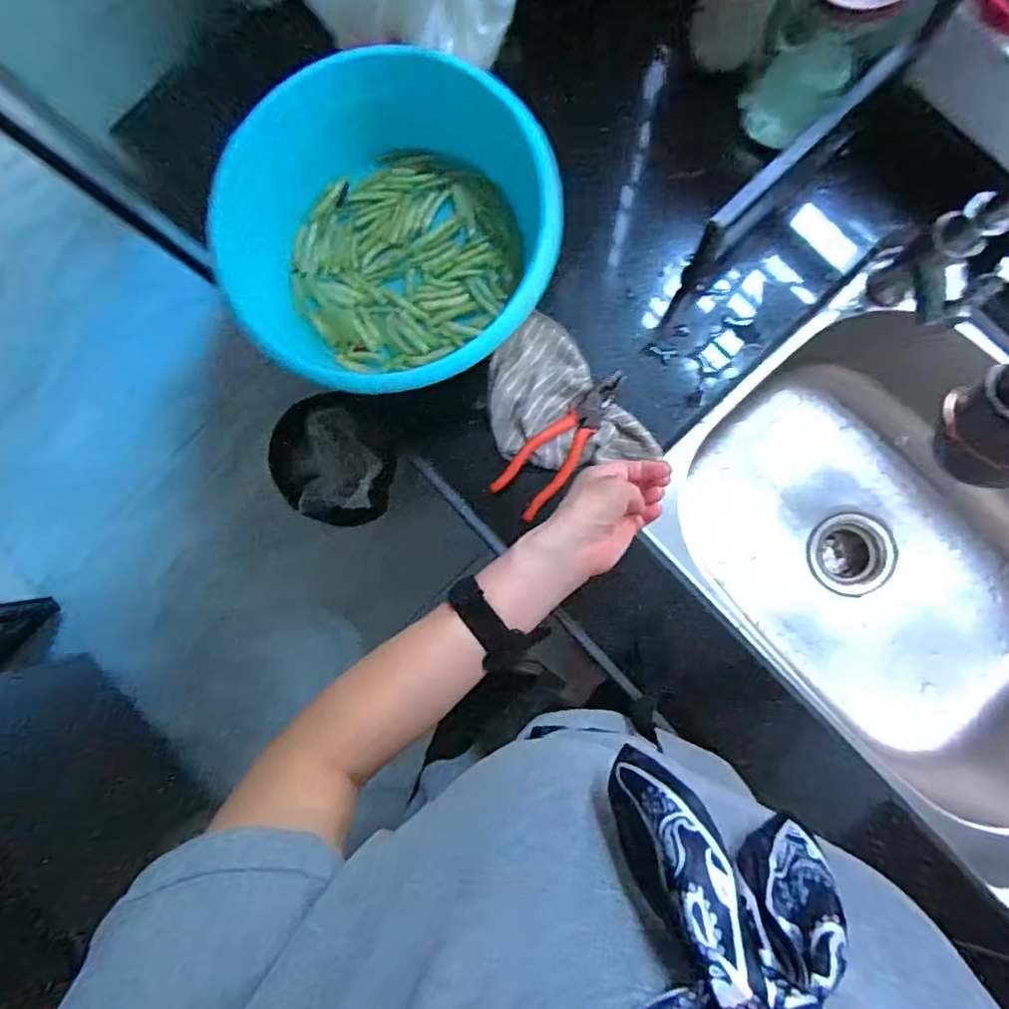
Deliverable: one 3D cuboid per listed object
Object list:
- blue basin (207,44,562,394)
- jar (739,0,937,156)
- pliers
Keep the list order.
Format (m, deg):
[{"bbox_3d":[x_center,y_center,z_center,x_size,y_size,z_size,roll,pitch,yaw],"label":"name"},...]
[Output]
[{"bbox_3d":[-0.110,-0.264,0.558,0.312,0.110,0.288,0,87,6],"label":"blue basin"},{"bbox_3d":[0.292,-0.425,0.512,0.098,0.160,0.101,0,87,6],"label":"jar"},{"bbox_3d":[0.061,-0.068,0.582,0.056,0.011,0.175,39,92,6],"label":"pliers"}]

